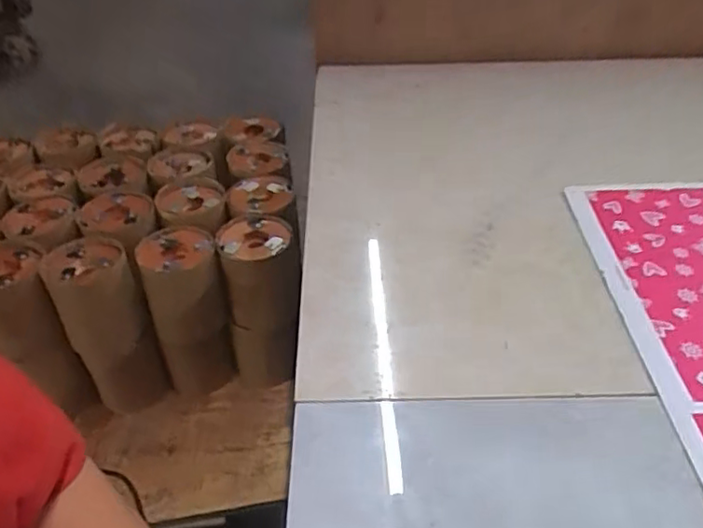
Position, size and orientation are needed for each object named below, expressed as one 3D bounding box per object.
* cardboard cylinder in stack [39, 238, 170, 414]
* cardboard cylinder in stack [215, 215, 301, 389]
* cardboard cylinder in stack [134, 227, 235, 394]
[{"bbox_3d":[-0.284,0.077,0.705,0.086,0.200,0.089,-22,45,-22],"label":"cardboard cylinder in stack"},{"bbox_3d":[-0.103,0.054,0.726,0.087,0.206,0.099,-3,41,-3],"label":"cardboard cylinder in stack"},{"bbox_3d":[-0.192,0.068,0.727,0.084,0.217,0.080,0,41,0],"label":"cardboard cylinder in stack"}]

